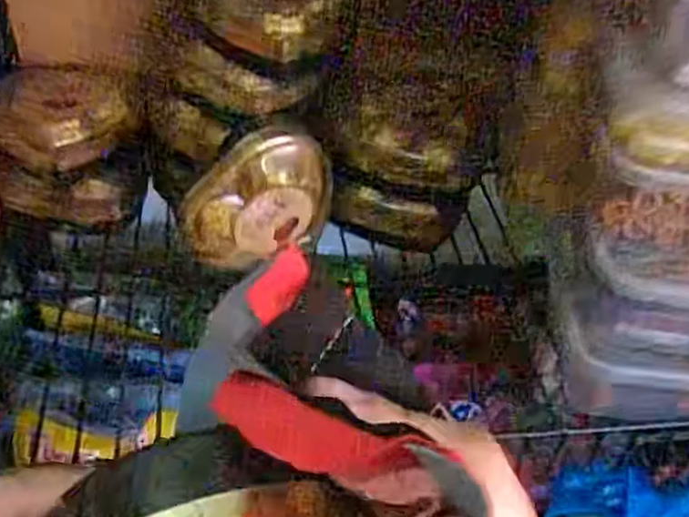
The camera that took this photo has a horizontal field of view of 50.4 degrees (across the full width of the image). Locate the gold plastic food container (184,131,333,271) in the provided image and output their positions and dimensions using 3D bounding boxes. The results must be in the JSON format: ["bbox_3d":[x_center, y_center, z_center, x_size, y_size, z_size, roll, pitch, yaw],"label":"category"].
[{"bbox_3d":[-0.048,-0.035,0.431,0.091,0.070,0.028,-15,46,-22],"label":"gold plastic food container"}]

